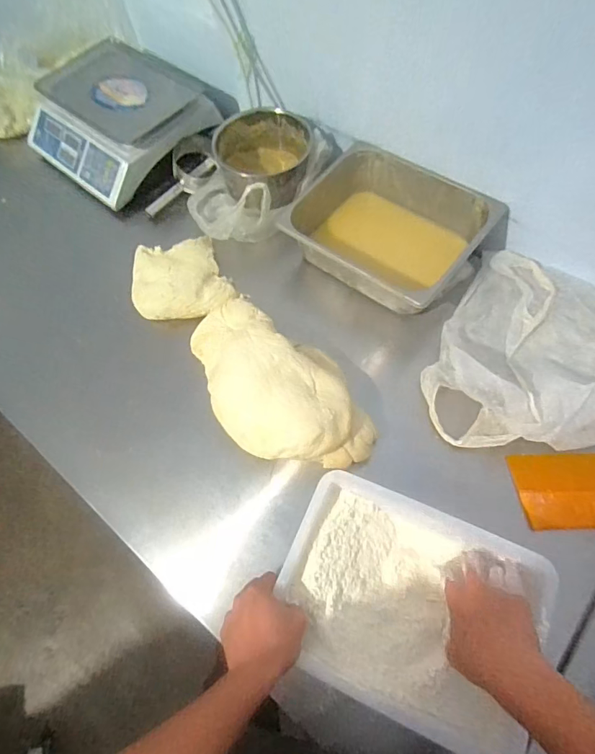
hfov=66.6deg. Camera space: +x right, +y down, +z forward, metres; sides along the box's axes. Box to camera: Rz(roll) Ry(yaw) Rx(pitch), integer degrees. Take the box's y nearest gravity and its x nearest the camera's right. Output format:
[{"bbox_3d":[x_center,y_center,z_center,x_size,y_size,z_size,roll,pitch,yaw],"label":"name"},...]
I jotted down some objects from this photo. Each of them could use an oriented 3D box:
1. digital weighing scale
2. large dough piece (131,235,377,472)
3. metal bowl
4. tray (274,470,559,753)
[{"bbox_3d":[-0.392,-0.596,1.045,0.363,0.120,0.371,36,71,19],"label":"digital weighing scale"},{"bbox_3d":[-0.106,-0.065,0.782,0.212,0.092,0.571,-35,67,-13],"label":"large dough piece"},{"bbox_3d":[-0.071,-0.467,0.955,0.187,0.113,0.192,-1,64,3],"label":"metal bowl"},{"bbox_3d":[0.139,0.293,0.588,0.311,0.079,0.236,22,67,13],"label":"tray"}]

